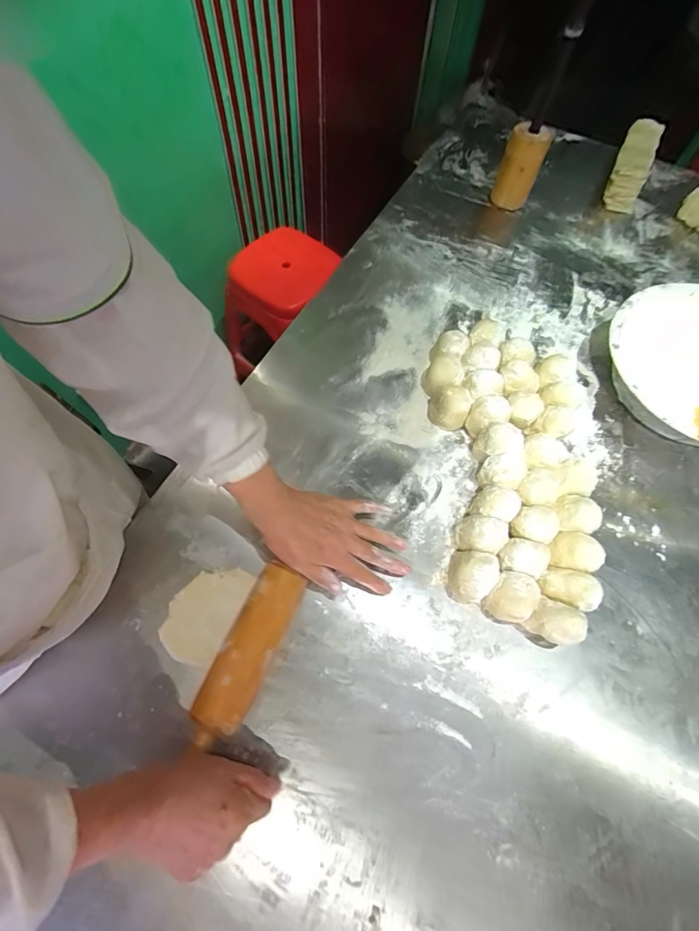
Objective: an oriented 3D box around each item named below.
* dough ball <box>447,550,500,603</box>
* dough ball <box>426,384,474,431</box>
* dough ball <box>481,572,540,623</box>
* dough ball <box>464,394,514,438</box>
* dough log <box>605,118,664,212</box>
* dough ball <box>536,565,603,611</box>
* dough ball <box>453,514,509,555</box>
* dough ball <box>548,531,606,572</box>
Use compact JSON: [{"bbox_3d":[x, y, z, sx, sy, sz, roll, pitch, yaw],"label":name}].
[{"bbox_3d":[0.146,0.132,0.476,0.048,0.055,0.055,25,67,8],"label":"dough ball"},{"bbox_3d":[0.143,-0.084,0.574,0.056,0.051,0.049,20,67,6],"label":"dough ball"},{"bbox_3d":[0.188,0.154,0.465,0.049,0.058,0.048,1,66,-2],"label":"dough ball"},{"bbox_3d":[0.197,-0.070,0.570,0.054,0.054,0.048,-42,74,-18],"label":"dough ball"},{"bbox_3d":[0.588,-0.632,0.833,0.068,0.072,0.235,24,67,8],"label":"dough log"},{"bbox_3d":[0.256,0.148,0.477,0.060,0.053,0.043,22,67,7],"label":"dough ball"},{"bbox_3d":[0.160,0.089,0.497,0.053,0.055,0.043,22,67,7],"label":"dough ball"},{"bbox_3d":[0.275,0.110,0.494,0.058,0.052,0.043,17,66,5],"label":"dough ball"}]

